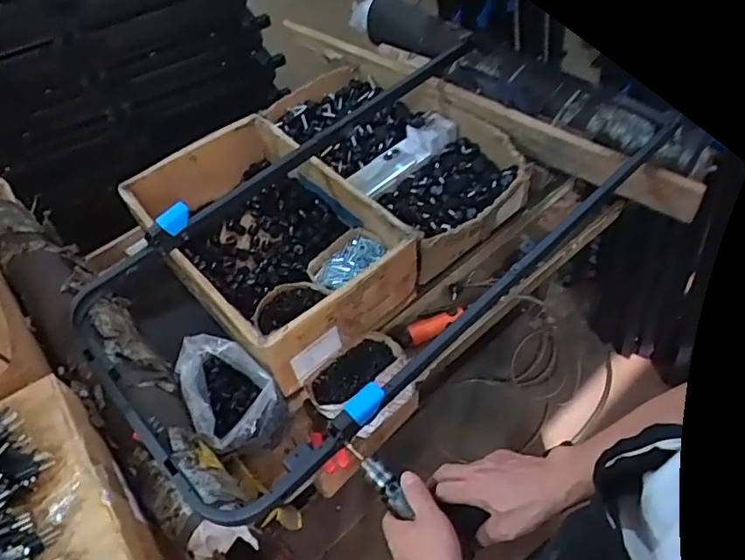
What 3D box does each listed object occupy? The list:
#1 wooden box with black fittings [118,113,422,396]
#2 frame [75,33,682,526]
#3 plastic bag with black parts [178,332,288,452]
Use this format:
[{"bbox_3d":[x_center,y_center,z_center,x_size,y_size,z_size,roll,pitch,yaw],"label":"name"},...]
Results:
[{"bbox_3d":[-0.203,-0.079,1.129,0.347,0.175,0.526,-36,58,-20],"label":"wooden box with black fittings"},{"bbox_3d":[-0.001,-0.097,0.951,0.941,0.085,0.511,-38,58,-21],"label":"frame"},{"bbox_3d":[-0.225,0.191,0.933,0.129,0.139,0.184,-25,55,-13],"label":"plastic bag with black parts"}]

